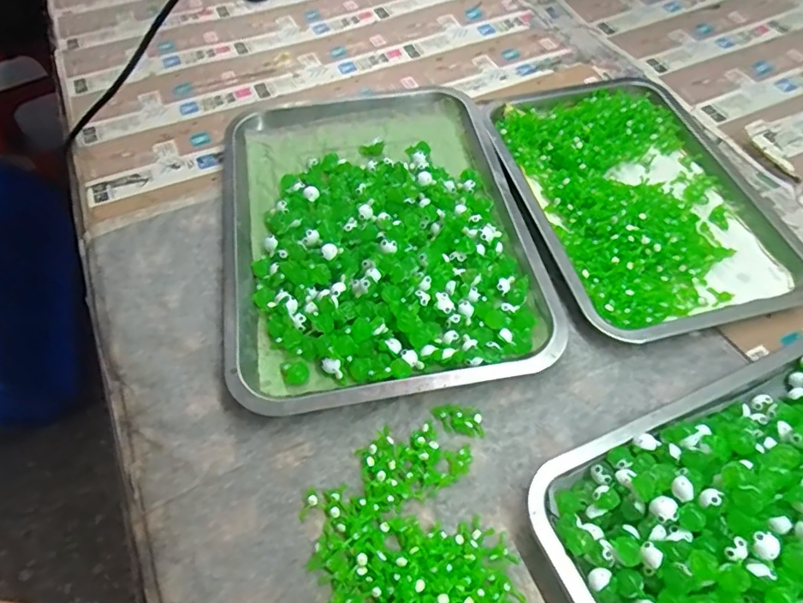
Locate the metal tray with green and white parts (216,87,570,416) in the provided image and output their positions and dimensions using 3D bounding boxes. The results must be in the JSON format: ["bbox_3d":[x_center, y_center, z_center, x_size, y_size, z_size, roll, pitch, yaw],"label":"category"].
[{"bbox_3d":[-0.030,-0.079,0.487,0.267,0.033,0.350,-11,57,-6],"label":"metal tray with green and white parts"}]

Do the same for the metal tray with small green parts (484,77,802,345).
[{"bbox_3d":[0.221,-0.110,0.509,0.216,0.027,0.309,-12,57,-7],"label":"metal tray with small green parts"}]

